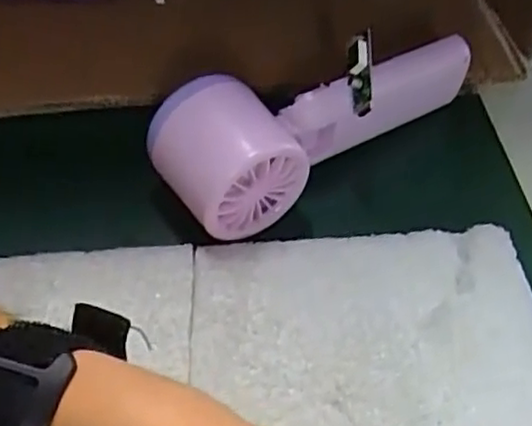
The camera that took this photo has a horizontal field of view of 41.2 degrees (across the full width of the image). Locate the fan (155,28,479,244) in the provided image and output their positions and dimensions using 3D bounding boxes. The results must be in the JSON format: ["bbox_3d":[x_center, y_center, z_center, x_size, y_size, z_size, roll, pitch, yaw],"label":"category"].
[{"bbox_3d":[0.024,-0.054,0.338,0.166,0.048,0.058,-32,59,-26],"label":"fan"}]

